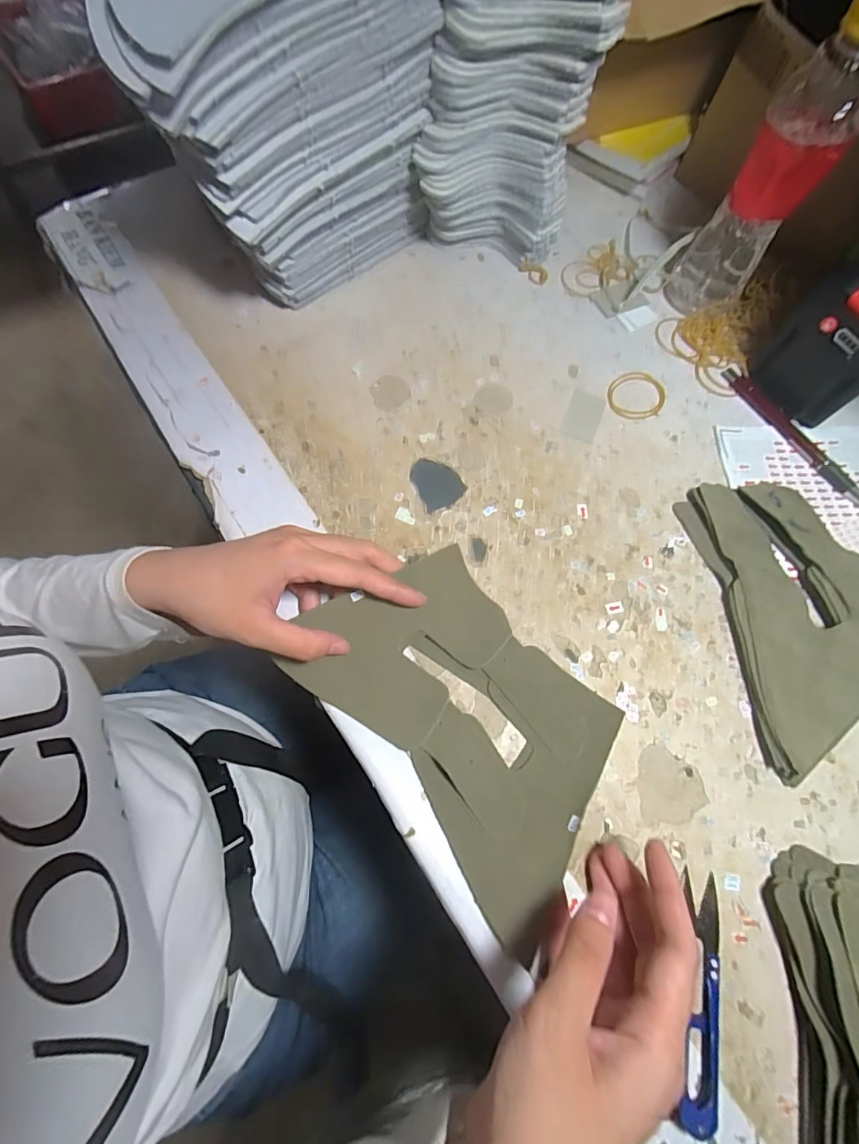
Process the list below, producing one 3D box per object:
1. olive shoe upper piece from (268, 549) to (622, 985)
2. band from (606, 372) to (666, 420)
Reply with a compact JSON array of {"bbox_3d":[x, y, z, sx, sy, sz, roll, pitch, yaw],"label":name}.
[{"bbox_3d":[0.023,0.082,0.278,0.127,0.016,0.197,-39,75,-15],"label":"olive shoe upper piece"},{"bbox_3d":[0.166,-0.142,0.379,0.043,0.004,0.048,30,71,9],"label":"band"}]

